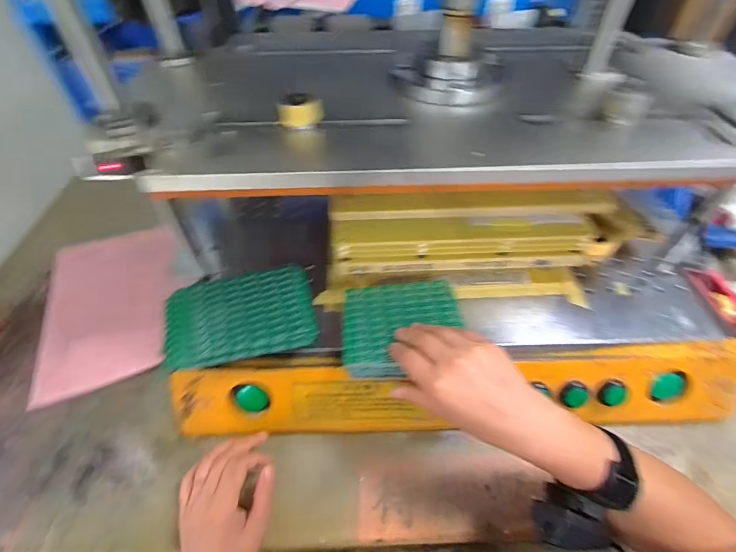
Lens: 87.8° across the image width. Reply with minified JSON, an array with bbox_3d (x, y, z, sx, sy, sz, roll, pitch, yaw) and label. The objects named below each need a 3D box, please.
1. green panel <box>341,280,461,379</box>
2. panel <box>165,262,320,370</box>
[{"bbox_3d":[0.037,0.056,0.423,0.127,0.023,0.112,-2,50,-1],"label":"green panel"},{"bbox_3d":[-0.139,0.044,0.418,0.159,0.020,0.109,-11,50,-8],"label":"panel"}]

